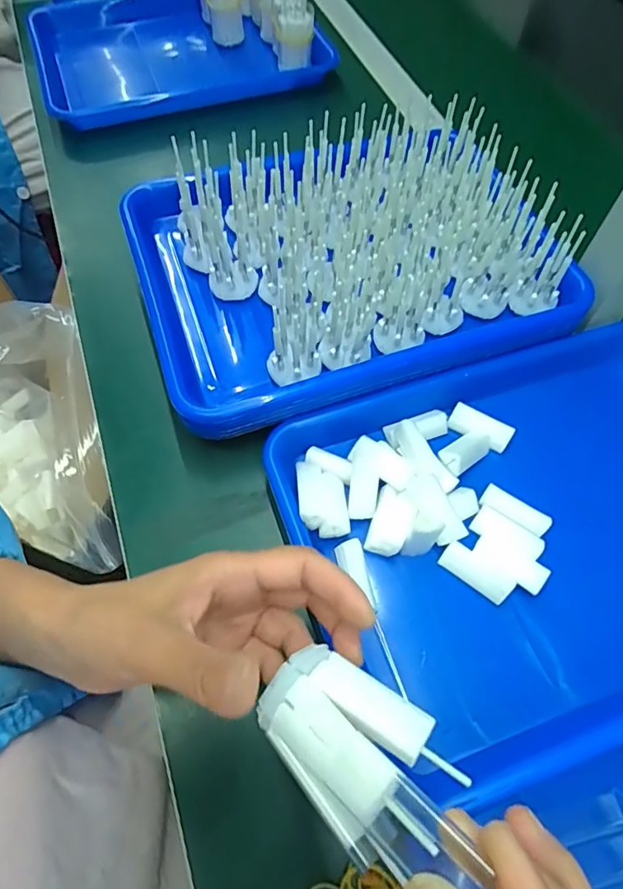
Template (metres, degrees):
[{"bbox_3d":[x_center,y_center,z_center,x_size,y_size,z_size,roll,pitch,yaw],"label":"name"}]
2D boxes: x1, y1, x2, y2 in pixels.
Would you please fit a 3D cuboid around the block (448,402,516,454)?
[{"bbox_3d":[0.125,-0.013,0.378,0.045,0.012,0.018,27,65,13],"label":"block"}]

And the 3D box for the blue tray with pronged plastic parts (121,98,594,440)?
[{"bbox_3d":[0.031,-0.159,0.410,0.335,0.077,0.244,-17,64,-10],"label":"blue tray with pronged plastic parts"}]

